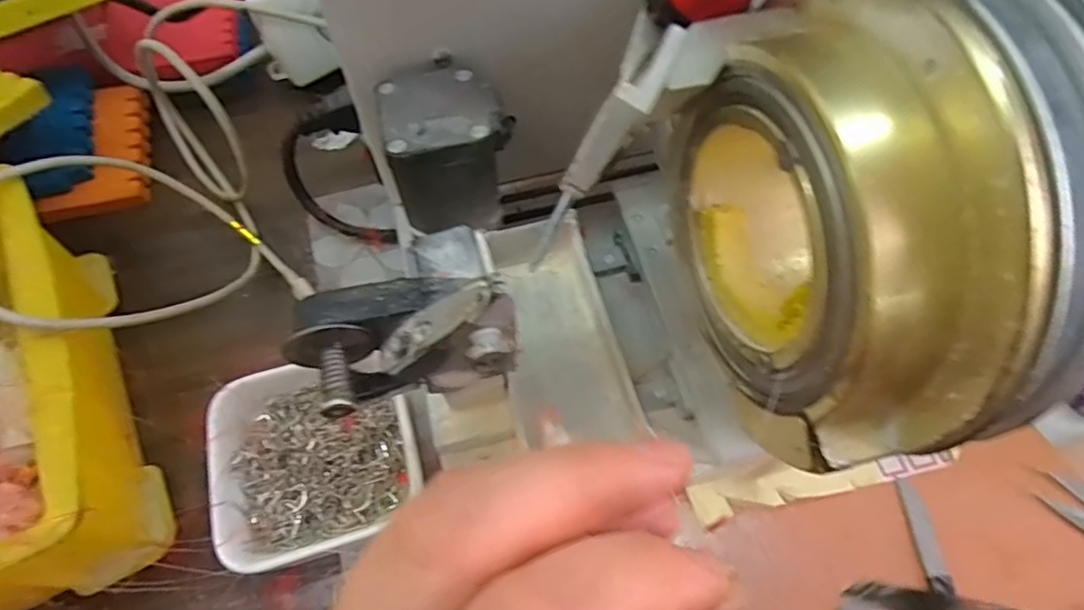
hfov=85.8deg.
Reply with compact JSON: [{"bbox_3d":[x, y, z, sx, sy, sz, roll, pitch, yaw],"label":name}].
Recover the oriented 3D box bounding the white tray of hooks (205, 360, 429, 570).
[{"bbox_3d":[-0.098,0.064,0.255,0.081,0.031,0.078,-19,64,-10],"label":"white tray of hooks"}]

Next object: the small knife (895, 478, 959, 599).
[{"bbox_3d":[0.167,0.114,0.245,0.011,0.004,0.079,-3,63,-2],"label":"small knife"}]

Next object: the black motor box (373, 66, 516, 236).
[{"bbox_3d":[-0.038,-0.065,0.245,0.049,0.047,0.055,-13,63,-7],"label":"black motor box"}]

